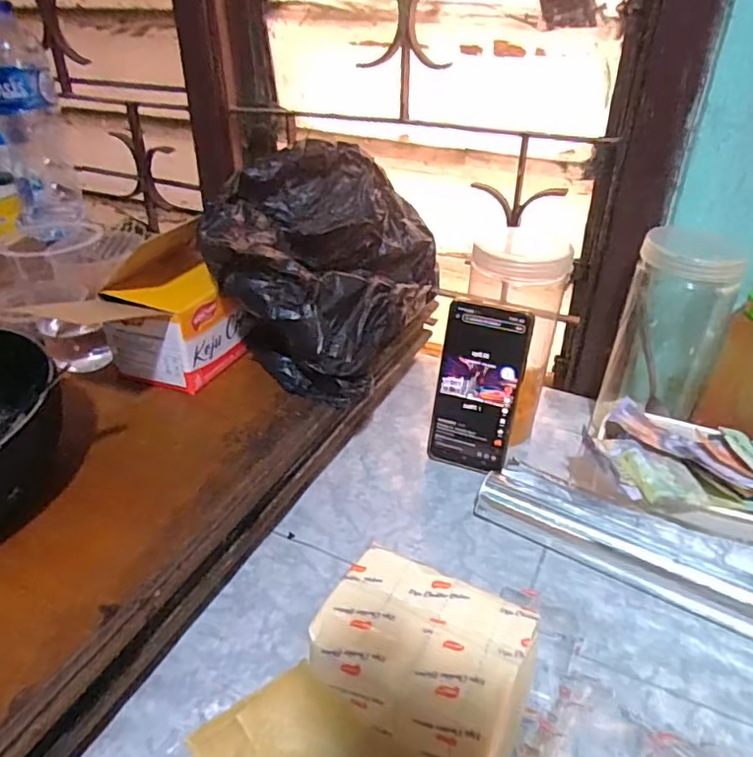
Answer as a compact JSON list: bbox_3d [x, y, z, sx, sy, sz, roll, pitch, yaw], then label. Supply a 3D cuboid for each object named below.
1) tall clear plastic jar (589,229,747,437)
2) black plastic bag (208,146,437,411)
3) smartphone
[{"bbox_3d":[0.294,-0.041,0.587,0.094,0.194,0.087,16,35,23],"label":"tall clear plastic jar"},{"bbox_3d":[-0.047,-0.123,0.597,0.176,0.171,0.266,11,34,15],"label":"black plastic bag"},{"bbox_3d":[0.096,0.012,0.553,0.077,0.167,0.011,15,23,18],"label":"smartphone"}]

